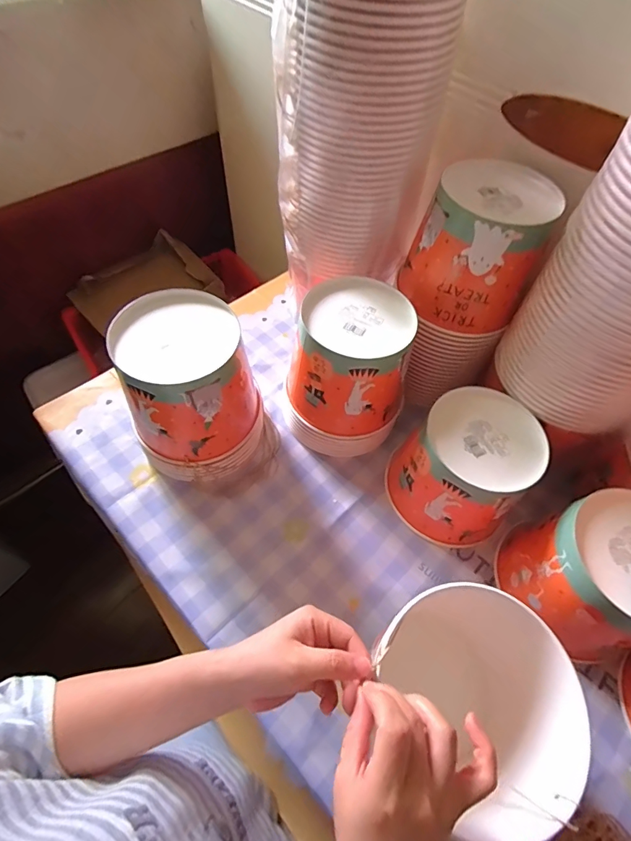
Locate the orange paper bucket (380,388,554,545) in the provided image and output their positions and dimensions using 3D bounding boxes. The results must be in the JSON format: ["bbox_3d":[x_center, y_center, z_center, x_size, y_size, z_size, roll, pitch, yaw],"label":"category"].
[{"bbox_3d":[0.174,0.059,0.500,0.146,0.132,0.147,37,63,19],"label":"orange paper bucket"}]

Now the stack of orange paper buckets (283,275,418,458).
[{"bbox_3d":[0.043,-0.056,0.537,0.142,0.180,0.150,15,58,6],"label":"stack of orange paper buckets"}]

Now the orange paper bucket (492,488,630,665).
[{"bbox_3d":[0.287,0.158,0.448,0.126,0.134,0.135,1,58,-2],"label":"orange paper bucket"}]

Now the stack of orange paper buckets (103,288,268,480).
[{"bbox_3d":[-0.142,-0.032,0.501,0.148,0.189,0.142,-15,60,-12],"label":"stack of orange paper buckets"}]

